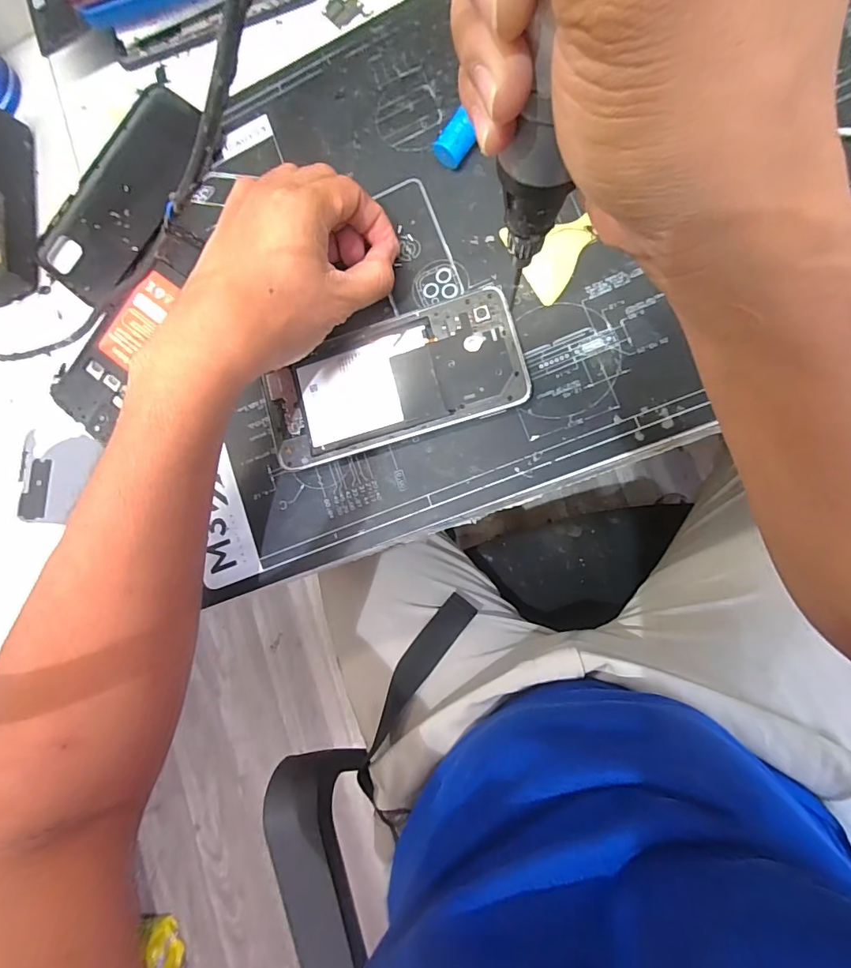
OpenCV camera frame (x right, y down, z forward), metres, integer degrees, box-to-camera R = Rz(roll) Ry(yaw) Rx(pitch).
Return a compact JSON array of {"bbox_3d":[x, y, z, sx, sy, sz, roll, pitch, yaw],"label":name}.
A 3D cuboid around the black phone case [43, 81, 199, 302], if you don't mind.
[{"bbox_3d":[-0.222,-0.211,0.342,0.075,0.010,0.156,39,94,10],"label":"black phone case"}]

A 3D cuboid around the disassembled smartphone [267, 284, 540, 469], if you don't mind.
[{"bbox_3d":[-0.022,-0.065,0.292,0.160,0.009,0.076,-15,84,9],"label":"disassembled smartphone"}]

